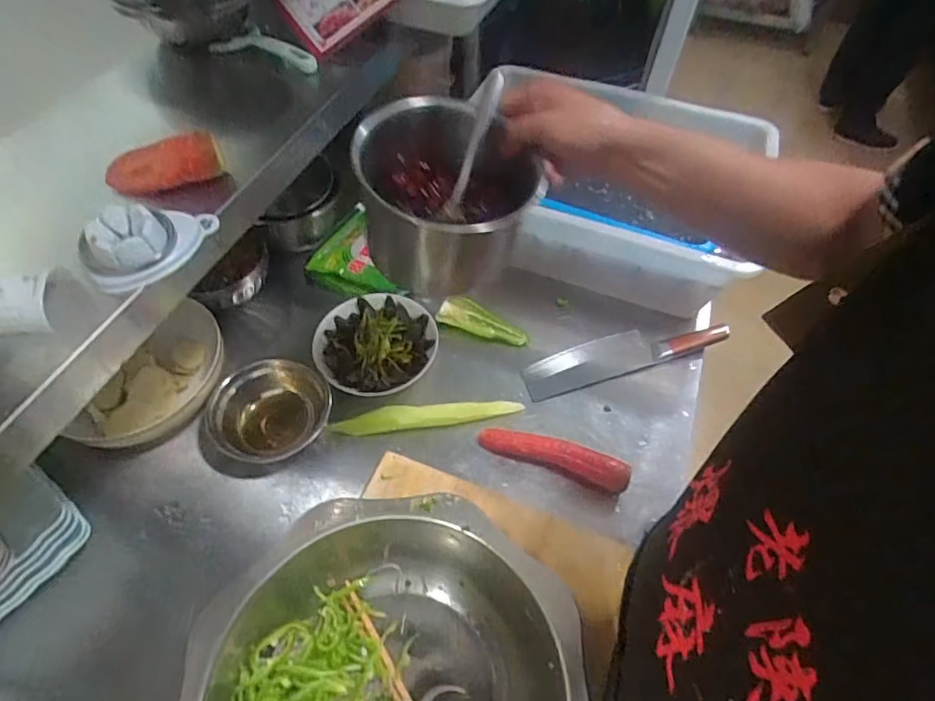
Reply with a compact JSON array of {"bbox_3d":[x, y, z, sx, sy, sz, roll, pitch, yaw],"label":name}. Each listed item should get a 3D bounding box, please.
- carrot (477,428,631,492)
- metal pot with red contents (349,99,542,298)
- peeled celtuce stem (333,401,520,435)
[{"bbox_3d":[0.108,0.132,0.679,0.190,0.037,0.029,16,57,10],"label":"carrot"},{"bbox_3d":[-0.017,-0.133,0.469,0.161,0.114,0.157,0,55,-1],"label":"metal pot with red contents"},{"bbox_3d":[-0.051,0.086,0.718,0.248,0.022,0.028,-6,56,-5],"label":"peeled celtuce stem"}]

